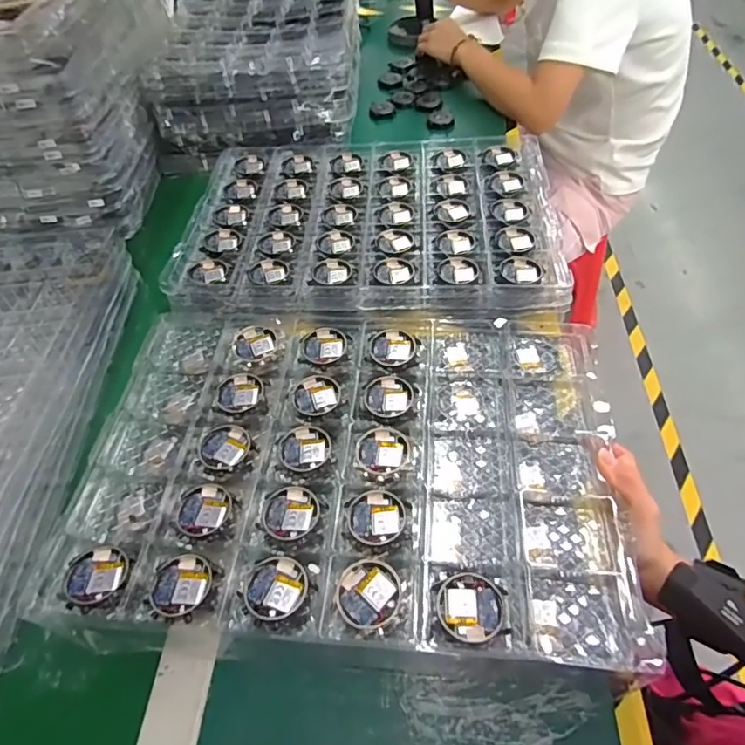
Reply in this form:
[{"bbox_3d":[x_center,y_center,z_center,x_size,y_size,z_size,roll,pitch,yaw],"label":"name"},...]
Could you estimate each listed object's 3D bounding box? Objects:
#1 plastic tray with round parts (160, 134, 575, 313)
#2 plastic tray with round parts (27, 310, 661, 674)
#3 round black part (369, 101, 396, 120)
[{"bbox_3d":[-0.002,-0.207,0.657,0.438,0.022,0.325,1,51,7],"label":"plastic tray with round parts"},{"bbox_3d":[-0.020,0.071,0.462,0.436,0.040,0.314,0,51,6],"label":"plastic tray with round parts"},{"bbox_3d":[0.017,-0.454,0.916,0.045,0.013,0.043,-3,51,4],"label":"round black part"}]

